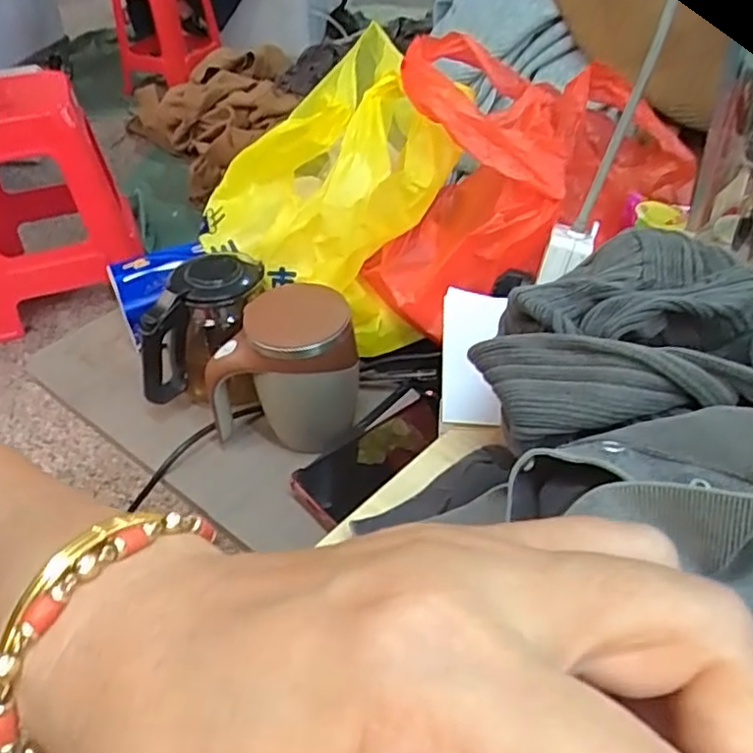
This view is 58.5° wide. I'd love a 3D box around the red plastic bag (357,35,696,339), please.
[{"bbox_3d":[0.156,-0.209,0.649,0.207,0.204,0.337,27,49,29],"label":"red plastic bag"}]

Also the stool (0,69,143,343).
[{"bbox_3d":[-0.849,-0.449,1.665,0.401,0.504,0.364,-18,44,-17],"label":"stool"}]

